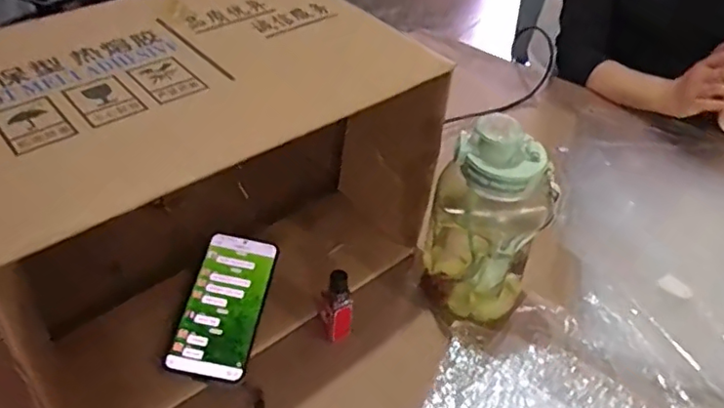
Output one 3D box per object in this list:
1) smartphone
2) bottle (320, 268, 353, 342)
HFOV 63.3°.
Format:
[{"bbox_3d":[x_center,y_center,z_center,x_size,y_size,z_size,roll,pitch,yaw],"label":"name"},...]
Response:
[{"bbox_3d":[-0.135,0.096,0.583,0.072,0.011,0.157,10,48,0],"label":"smartphone"},{"bbox_3d":[-0.026,0.099,0.570,0.029,0.086,0.025,-23,48,-25],"label":"bottle"}]

